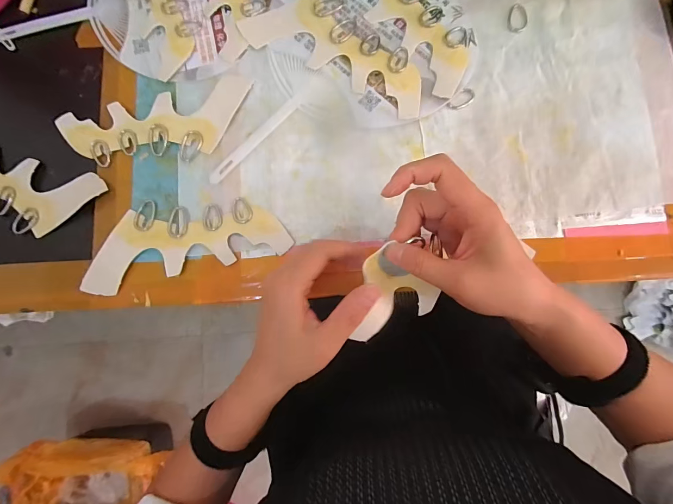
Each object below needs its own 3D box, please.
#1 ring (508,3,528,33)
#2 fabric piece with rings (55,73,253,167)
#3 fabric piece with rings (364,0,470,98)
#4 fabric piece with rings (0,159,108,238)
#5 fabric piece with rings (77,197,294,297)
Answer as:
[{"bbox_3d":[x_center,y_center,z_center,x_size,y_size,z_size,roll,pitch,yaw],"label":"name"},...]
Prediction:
[{"bbox_3d":[0.187,-0.242,0.339,0.018,0.004,0.032,4,83,5],"label":"ring"},{"bbox_3d":[-0.191,-0.134,0.353,0.206,0.006,0.079,-14,82,3],"label":"fabric piece with rings"},{"bbox_3d":[0.070,-0.259,0.346,0.077,0.007,0.208,-40,82,-1],"label":"fabric piece with rings"},{"bbox_3d":[-0.358,-0.071,0.359,0.211,0.009,0.079,17,85,6],"label":"fabric piece with rings"},{"bbox_3d":[-0.157,-0.018,0.340,0.209,0.007,0.080,-13,82,3],"label":"fabric piece with rings"}]

